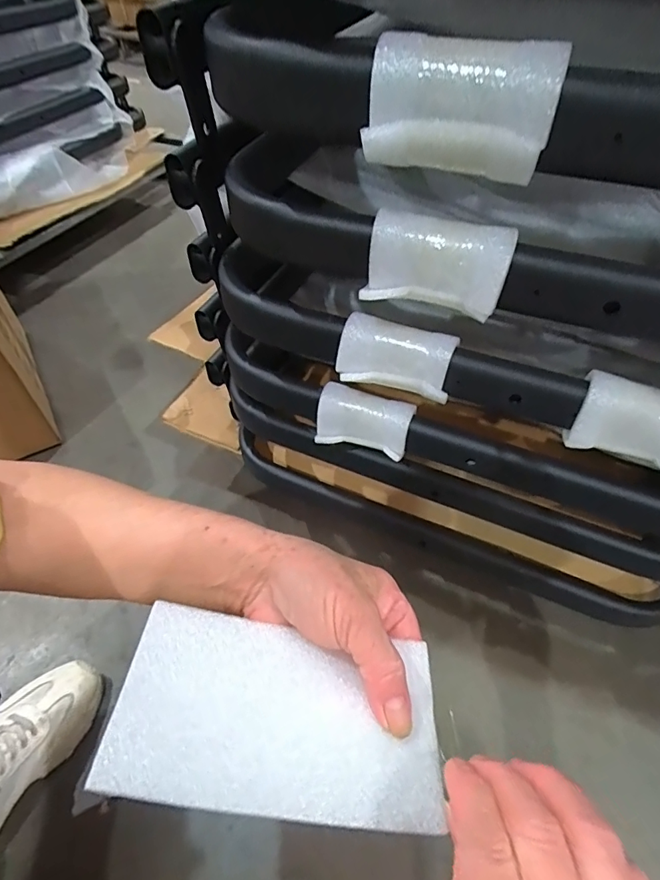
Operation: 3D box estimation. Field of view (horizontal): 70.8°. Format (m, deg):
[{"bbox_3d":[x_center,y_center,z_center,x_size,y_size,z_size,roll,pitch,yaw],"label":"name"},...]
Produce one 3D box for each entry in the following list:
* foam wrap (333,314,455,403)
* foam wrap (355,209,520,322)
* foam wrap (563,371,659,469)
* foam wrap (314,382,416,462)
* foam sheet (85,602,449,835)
[{"bbox_3d":[0.048,-0.062,0.339,0.081,0.041,0.035,12,51,9],"label":"foam wrap"},{"bbox_3d":[0.061,-0.100,0.268,0.078,0.043,0.030,12,51,9],"label":"foam wrap"},{"bbox_3d":[0.201,-0.008,0.298,0.081,0.041,0.034,16,52,12],"label":"foam wrap"},{"bbox_3d":[0.029,-0.017,0.408,0.081,0.042,0.032,15,52,11],"label":"foam wrap"},{"bbox_3d":[-0.019,0.118,0.205,0.138,0.008,0.075,15,34,-10],"label":"foam sheet"}]

